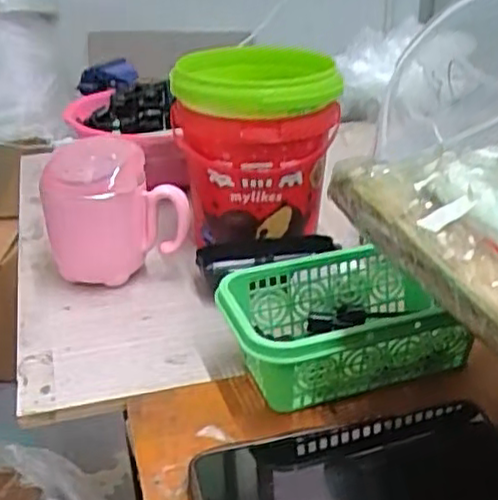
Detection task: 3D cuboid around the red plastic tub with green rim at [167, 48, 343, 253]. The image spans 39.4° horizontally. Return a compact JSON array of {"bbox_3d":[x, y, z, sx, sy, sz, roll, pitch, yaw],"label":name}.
[{"bbox_3d":[0.005,-0.079,0.588,0.128,0.154,0.128,-6,27,-9],"label":"red plastic tub with green rim"}]

